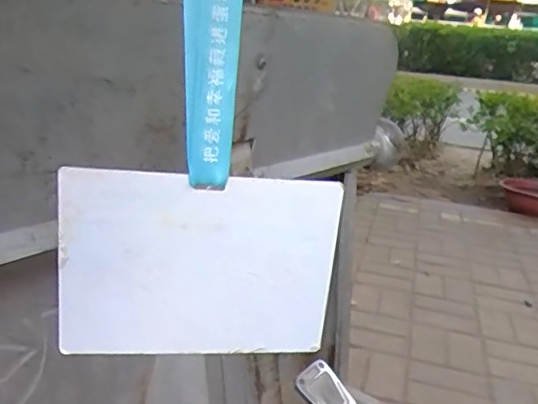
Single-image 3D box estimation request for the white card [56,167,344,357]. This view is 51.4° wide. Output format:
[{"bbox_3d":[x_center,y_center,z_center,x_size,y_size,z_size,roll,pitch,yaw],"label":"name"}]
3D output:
[{"bbox_3d":[-0.034,0.035,0.284,0.135,0.096,0.006,3,19,-13],"label":"white card"}]

